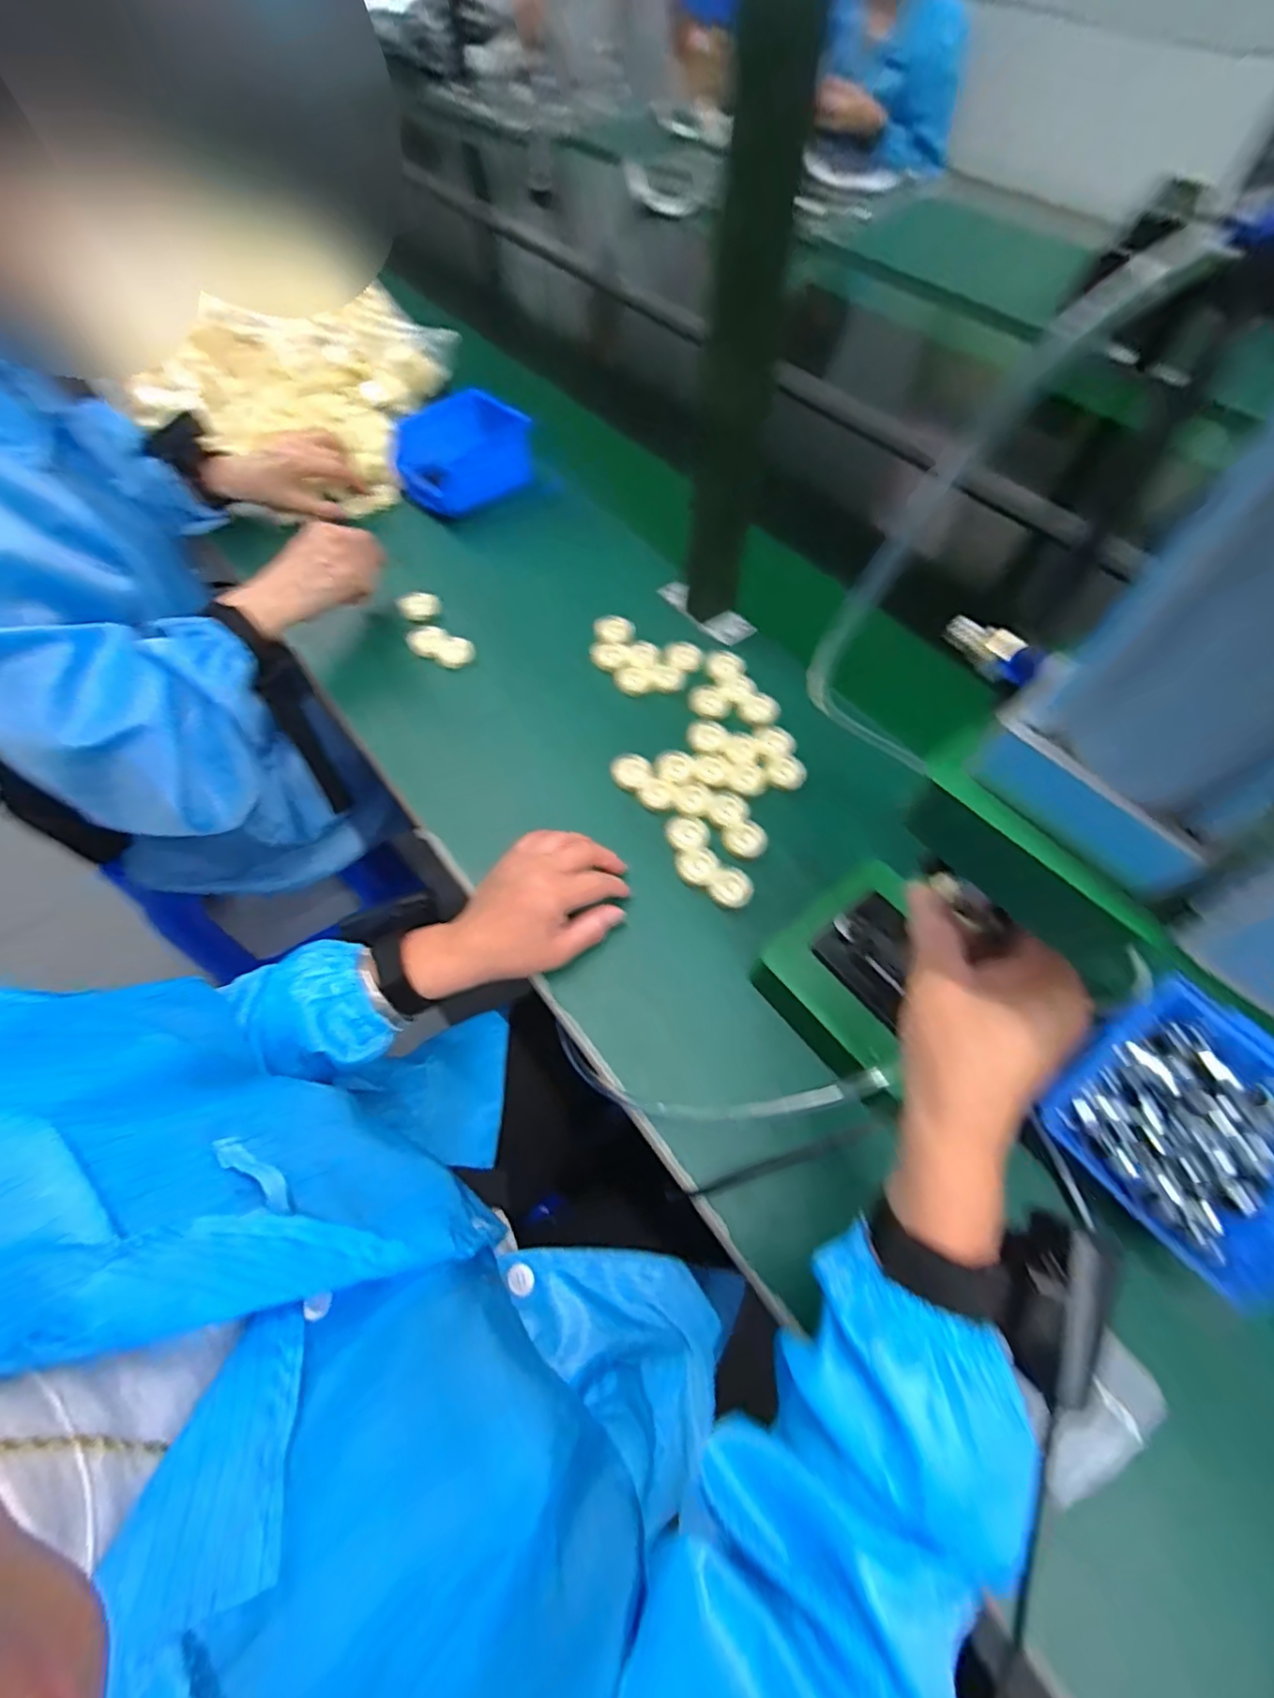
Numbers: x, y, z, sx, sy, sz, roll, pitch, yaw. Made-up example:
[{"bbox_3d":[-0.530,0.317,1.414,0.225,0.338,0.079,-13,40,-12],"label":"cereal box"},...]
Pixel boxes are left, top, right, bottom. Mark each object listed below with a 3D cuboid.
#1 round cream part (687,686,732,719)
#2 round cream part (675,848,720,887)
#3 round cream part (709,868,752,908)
[{"bbox_3d":[0.069,-0.140,0.593,0.041,0.010,0.032,11,62,6],"label":"round cream part"},{"bbox_3d":[0.050,0.016,0.505,0.032,0.012,0.031,0,61,0],"label":"round cream part"},{"bbox_3d":[0.075,0.031,0.496,0.031,0.012,0.031,0,61,0],"label":"round cream part"}]

